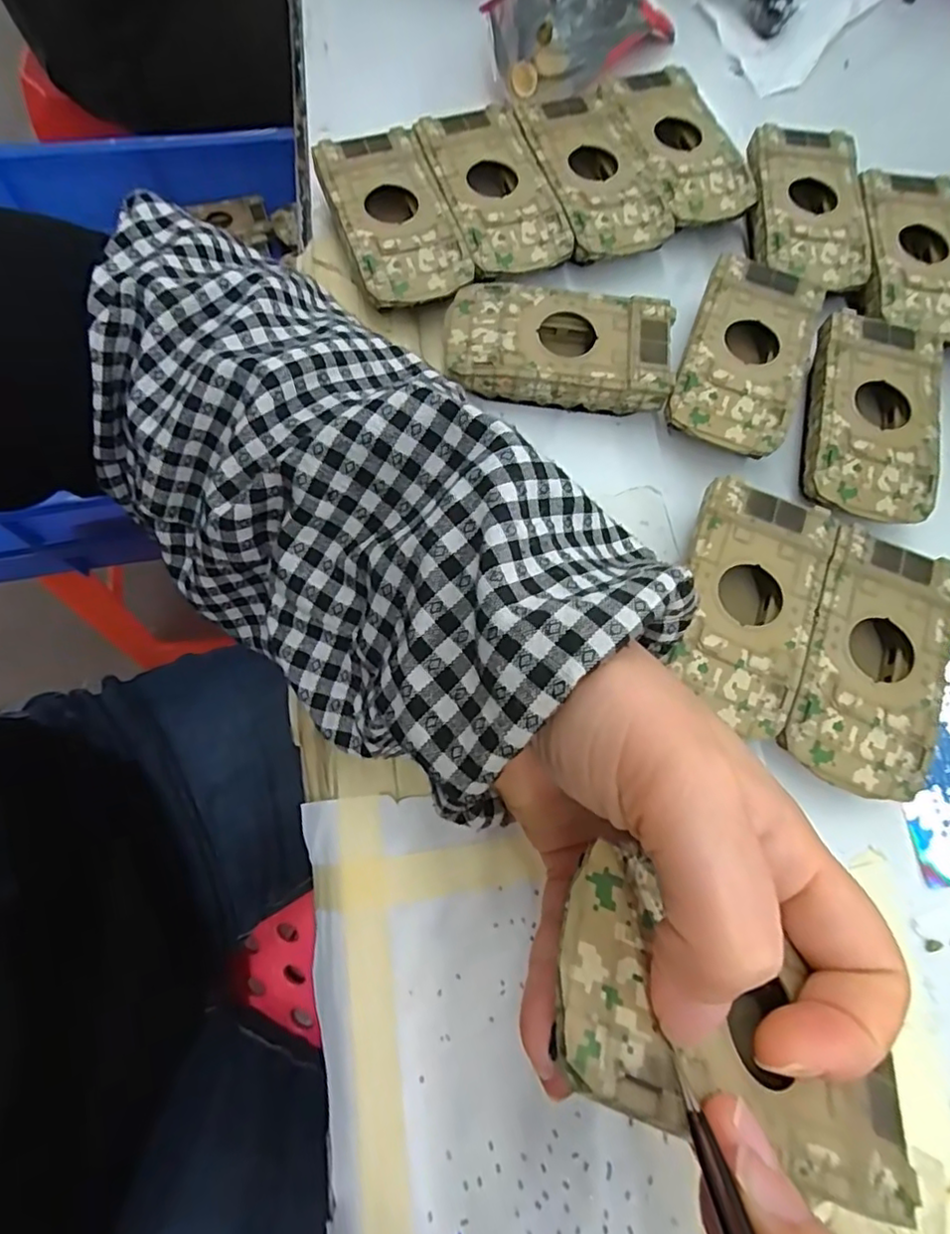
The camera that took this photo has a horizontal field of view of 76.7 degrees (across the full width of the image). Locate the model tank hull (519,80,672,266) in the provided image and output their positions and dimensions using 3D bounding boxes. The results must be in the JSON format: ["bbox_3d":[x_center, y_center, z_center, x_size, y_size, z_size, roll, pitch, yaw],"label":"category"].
[{"bbox_3d":[0.059,-0.215,0.298,0.054,0.025,0.092,-17,73,-8],"label":"model tank hull"}]

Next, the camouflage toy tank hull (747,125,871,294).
[{"bbox_3d":[0.161,-0.197,0.300,0.054,0.024,0.095,6,72,-1],"label":"camouflage toy tank hull"}]

